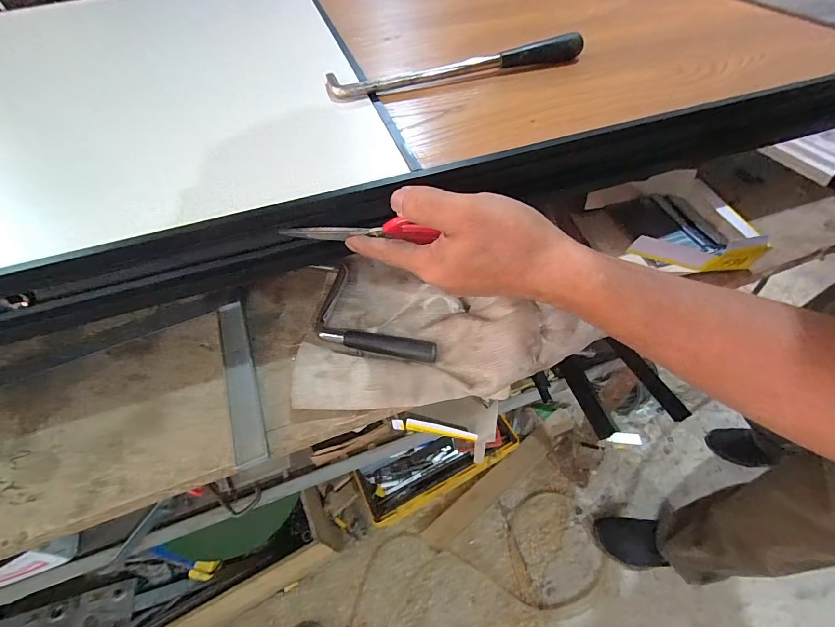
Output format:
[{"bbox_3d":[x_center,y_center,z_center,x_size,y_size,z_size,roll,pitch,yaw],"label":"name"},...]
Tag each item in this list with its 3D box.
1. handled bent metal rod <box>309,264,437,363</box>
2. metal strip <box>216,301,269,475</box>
[{"bbox_3d":[-0.068,0.003,0.380,0.066,0.022,0.189,-36,57,-23],"label":"handled bent metal rod"},{"bbox_3d":[-0.170,0.059,0.358,0.027,0.006,0.180,-20,54,-12],"label":"metal strip"}]

